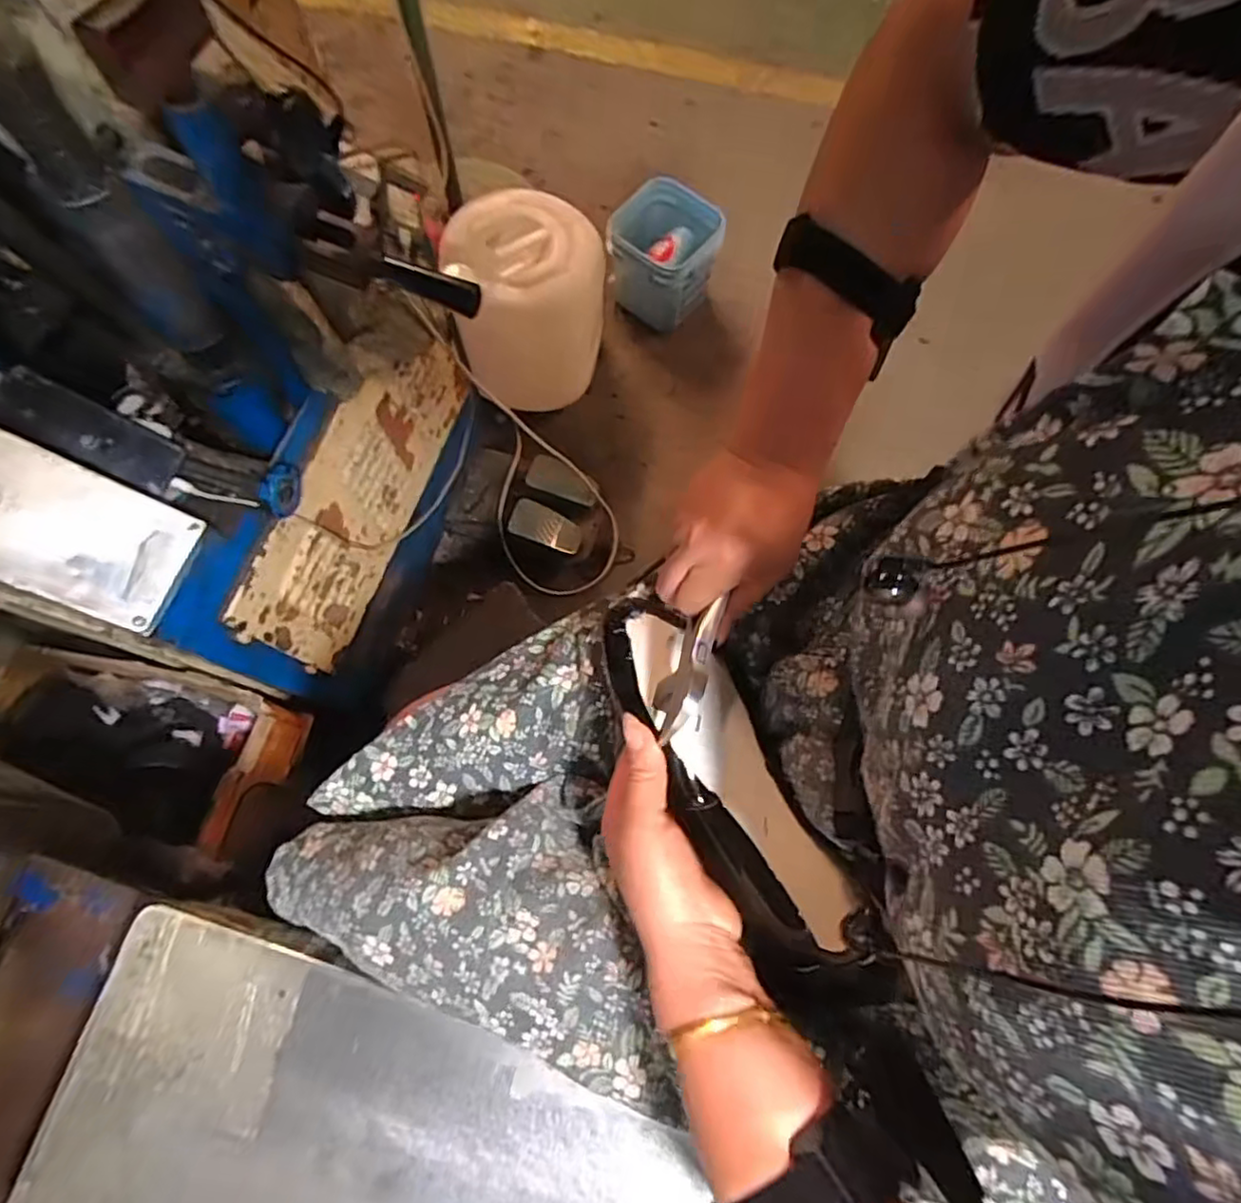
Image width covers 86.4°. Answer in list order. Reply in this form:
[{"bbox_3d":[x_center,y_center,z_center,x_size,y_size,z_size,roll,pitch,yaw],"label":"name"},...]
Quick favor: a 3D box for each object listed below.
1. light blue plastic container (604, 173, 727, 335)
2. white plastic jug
[{"bbox_3d":[0.095,-0.771,1.505,0.240,0.222,0.219,17,73,5],"label":"light blue plastic container"},{"bbox_3d":[-0.178,-0.593,1.328,0.292,0.292,0.262,-12,73,-4],"label":"white plastic jug"}]

